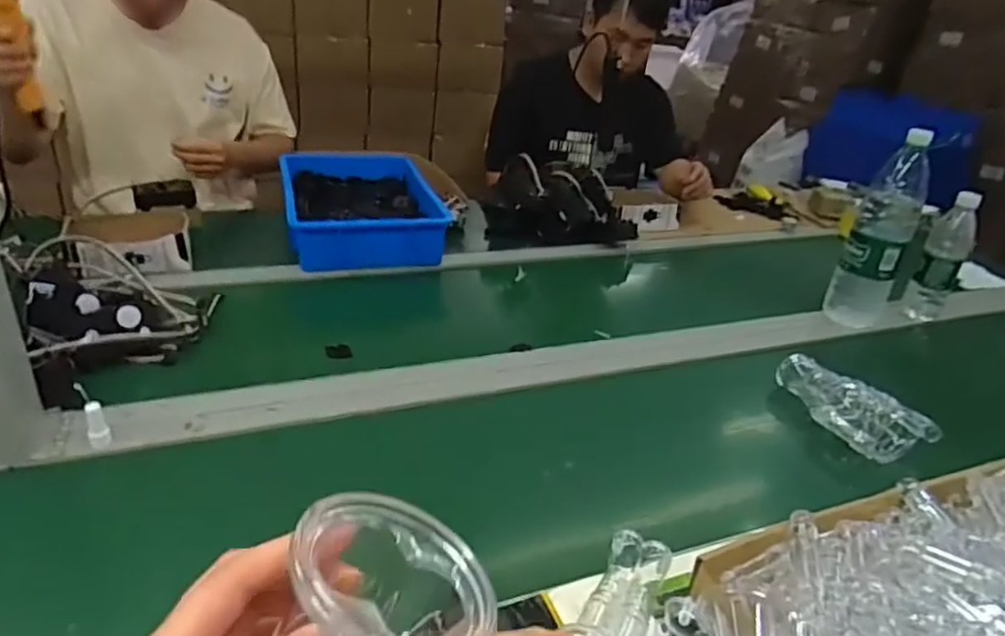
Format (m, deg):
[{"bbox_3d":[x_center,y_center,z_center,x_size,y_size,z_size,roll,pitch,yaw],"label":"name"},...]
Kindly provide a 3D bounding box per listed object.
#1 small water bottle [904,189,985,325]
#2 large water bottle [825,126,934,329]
[{"bbox_3d":[0.802,-0.109,1.199,0.066,0.225,0.074,19,31,21],"label":"small water bottle"},{"bbox_3d":[0.634,-0.147,1.096,0.091,0.303,0.089,22,32,26],"label":"large water bottle"}]

